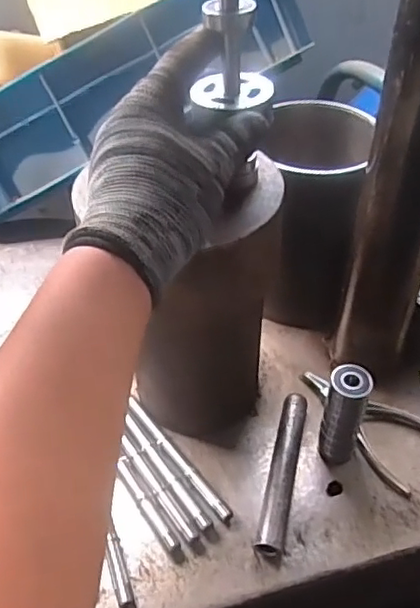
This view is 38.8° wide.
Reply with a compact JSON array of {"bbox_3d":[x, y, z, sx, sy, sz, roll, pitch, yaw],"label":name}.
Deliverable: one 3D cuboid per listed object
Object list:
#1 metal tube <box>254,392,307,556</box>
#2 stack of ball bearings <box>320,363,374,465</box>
[{"bbox_3d":[0.060,0.134,0.492,0.020,0.015,0.141,10,45,11],"label":"metal tube"},{"bbox_3d":[0.109,0.091,0.484,0.030,0.090,0.031,16,47,17],"label":"stack of ball bearings"}]

